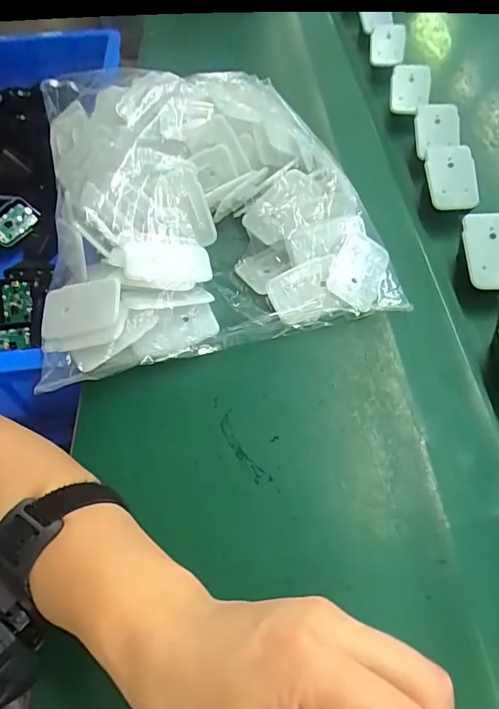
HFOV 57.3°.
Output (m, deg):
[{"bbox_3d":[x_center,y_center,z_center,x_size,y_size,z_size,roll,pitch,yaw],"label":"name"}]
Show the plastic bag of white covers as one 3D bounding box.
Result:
[{"bbox_3d":[-0.055,-0.161,0.416,0.289,0.111,0.332,-14,56,-5],"label":"plastic bag of white covers"}]

